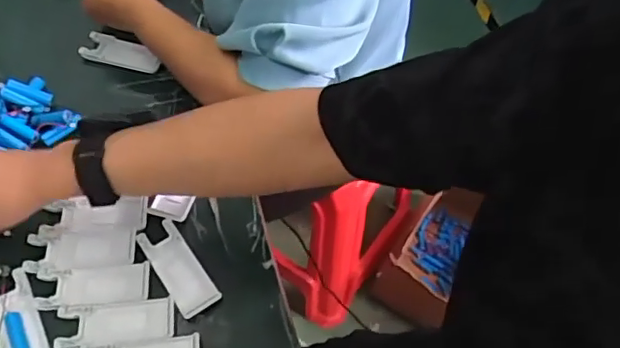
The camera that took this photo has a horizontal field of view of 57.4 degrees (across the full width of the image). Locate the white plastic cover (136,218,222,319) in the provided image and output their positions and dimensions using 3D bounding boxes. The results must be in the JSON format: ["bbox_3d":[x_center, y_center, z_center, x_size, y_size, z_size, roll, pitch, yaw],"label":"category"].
[{"bbox_3d":[-0.129,0.091,0.555,0.039,0.007,0.105,-30,63,-21],"label":"white plastic cover"}]

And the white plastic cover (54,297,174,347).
[{"bbox_3d":[-0.180,0.138,0.525,0.104,0.005,0.041,-3,57,-6],"label":"white plastic cover"}]

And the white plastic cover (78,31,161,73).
[{"bbox_3d":[-0.237,-0.154,0.720,0.105,0.015,0.039,16,57,7],"label":"white plastic cover"}]

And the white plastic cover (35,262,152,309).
[{"bbox_3d":[-0.208,0.106,0.545,0.103,0.005,0.041,-4,57,-7],"label":"white plastic cover"}]

